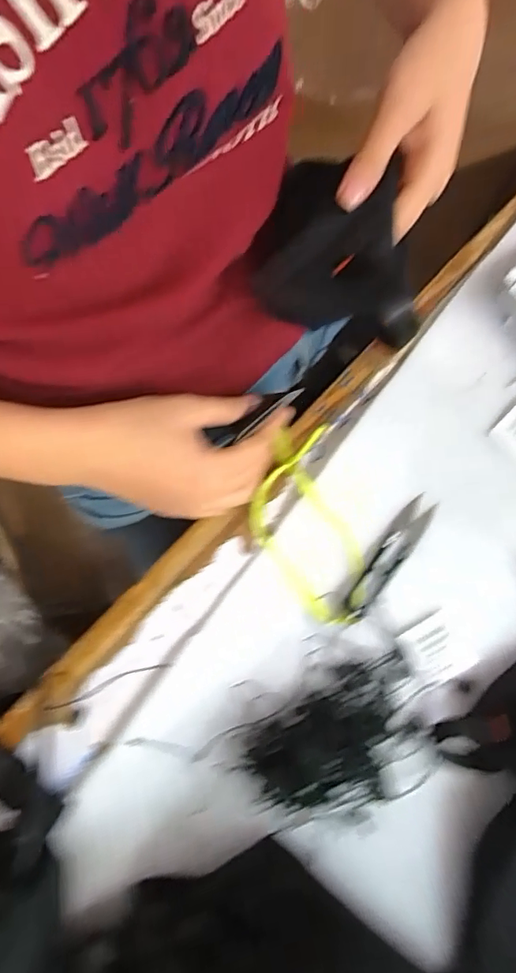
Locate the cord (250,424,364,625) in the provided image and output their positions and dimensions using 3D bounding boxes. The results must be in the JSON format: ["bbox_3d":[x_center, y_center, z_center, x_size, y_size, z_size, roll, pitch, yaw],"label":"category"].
[{"bbox_3d":[0.034,0.032,0.351,0.070,0.013,0.139,-17,80,-4],"label":"cord"}]

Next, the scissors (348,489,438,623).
[{"bbox_3d":[0.096,0.052,0.348,0.021,0.005,0.104,36,80,6],"label":"scissors"}]

